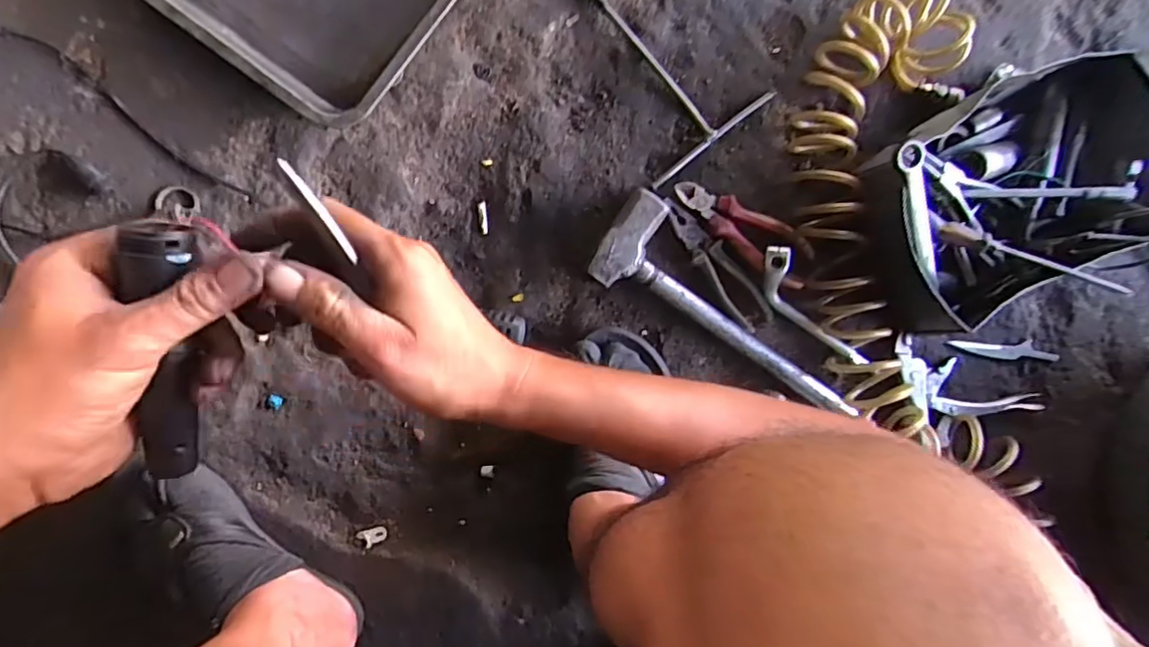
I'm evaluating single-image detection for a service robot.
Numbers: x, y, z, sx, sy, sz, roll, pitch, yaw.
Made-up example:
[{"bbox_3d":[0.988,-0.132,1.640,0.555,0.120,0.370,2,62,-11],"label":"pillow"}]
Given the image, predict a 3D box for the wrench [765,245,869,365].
[{"bbox_3d":[0.261,-0.012,0.661,0.036,0.054,0.174,-42,96,-4],"label":"wrench"}]

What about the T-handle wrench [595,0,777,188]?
[{"bbox_3d":[0.064,-0.326,0.657,0.164,0.013,0.311,-38,96,-4],"label":"T-handle wrench"}]

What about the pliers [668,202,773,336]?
[{"bbox_3d":[0.158,-0.063,0.666,0.039,0.021,0.174,-41,96,-4],"label":"pliers"}]

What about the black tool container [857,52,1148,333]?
[{"bbox_3d":[0.468,-0.138,0.657,0.307,0.124,0.214,-27,95,-5],"label":"black tool container"}]

